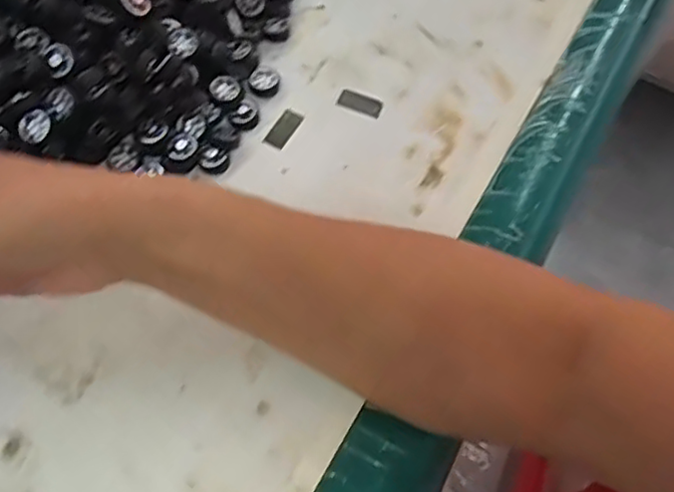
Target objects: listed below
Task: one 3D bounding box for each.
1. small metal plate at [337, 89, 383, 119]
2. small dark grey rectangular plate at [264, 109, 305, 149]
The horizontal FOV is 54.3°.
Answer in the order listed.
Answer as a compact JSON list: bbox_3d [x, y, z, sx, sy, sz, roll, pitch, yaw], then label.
[{"bbox_3d":[0.015,-0.090,0.410,0.027,0.004,0.013,23,66,8],"label":"small metal plate"},{"bbox_3d":[-0.032,-0.072,0.400,0.013,0.004,0.027,31,67,11],"label":"small dark grey rectangular plate"}]

